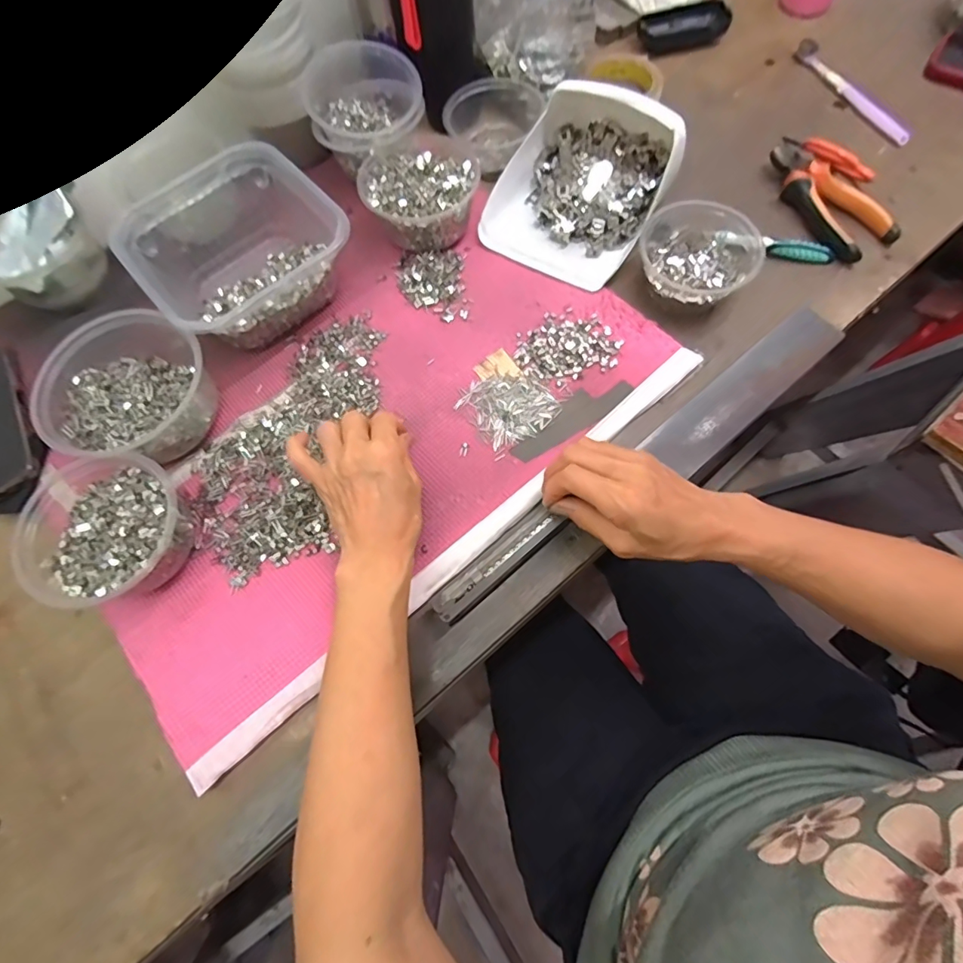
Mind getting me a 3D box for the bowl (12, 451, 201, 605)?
[{"bbox_3d":[-0.295,0.040,0.385,0.130,0.059,0.111,9,72,5],"label":"bowl"}]

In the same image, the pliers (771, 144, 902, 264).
[{"bbox_3d":[0.354,-0.294,0.504,0.070,0.024,0.150,-24,69,-6],"label":"pliers"}]

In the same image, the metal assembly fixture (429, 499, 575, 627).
[{"bbox_3d":[0.013,0.062,0.376,0.116,0.012,0.025,-39,74,-12],"label":"metal assembly fixture"}]

